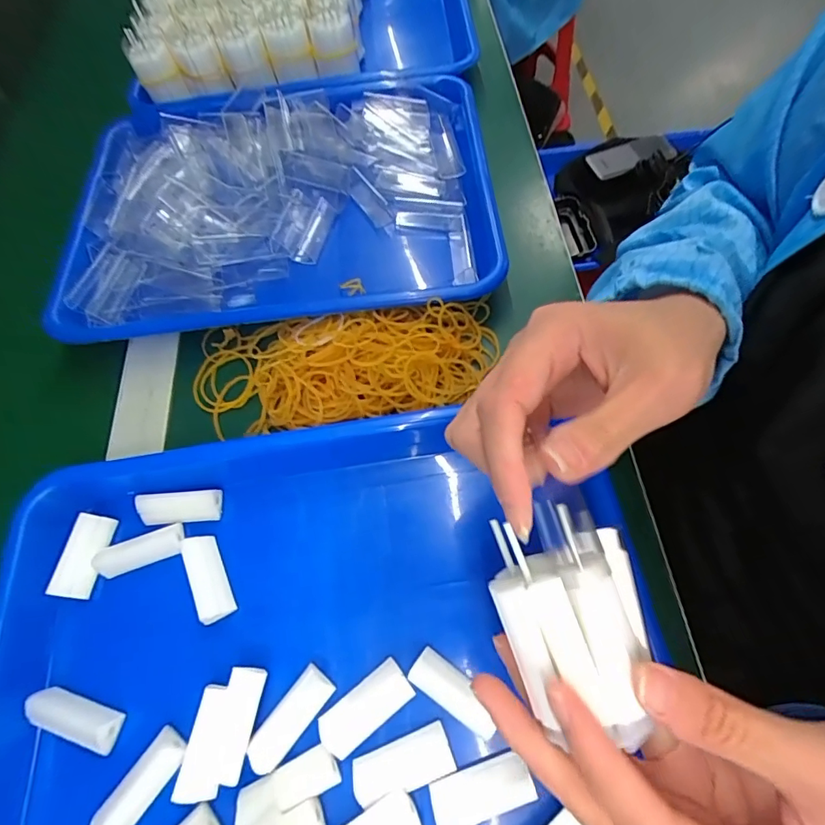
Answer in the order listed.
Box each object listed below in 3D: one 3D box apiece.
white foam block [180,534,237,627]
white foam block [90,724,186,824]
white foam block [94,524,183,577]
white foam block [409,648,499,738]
[{"bbox_3d":[-0.113,0.091,0.266,0.017,0.011,0.046,-27,65,-7],"label":"white foam block"},{"bbox_3d":[-0.127,0.174,0.223,0.018,0.012,0.045,28,70,17],"label":"white foam block"},{"bbox_3d":[-0.155,0.078,0.274,0.047,0.011,0.017,-20,65,-4],"label":"white foam block"},{"bbox_3d":[0.021,0.136,0.234,0.045,0.009,0.018,31,71,18],"label":"white foam block"}]

